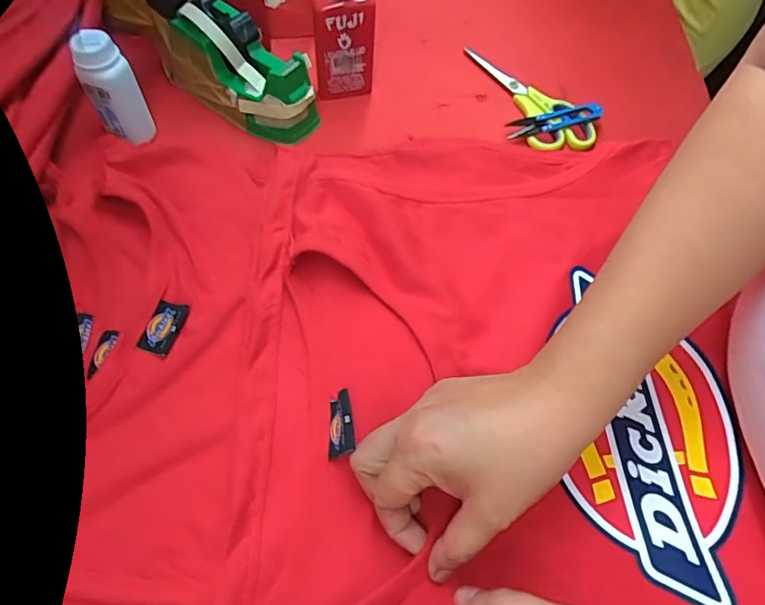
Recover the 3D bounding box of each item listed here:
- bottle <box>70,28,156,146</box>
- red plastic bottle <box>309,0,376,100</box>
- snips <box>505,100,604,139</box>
[{"bbox_3d":[-0.233,-0.186,0.457,0.037,0.093,0.033,-10,59,-4],"label":"bottle"},{"bbox_3d":[-0.040,-0.249,0.502,0.062,0.111,0.020,-14,60,-6],"label":"red plastic bottle"},{"bbox_3d":[0.177,-0.186,0.532,0.103,0.012,0.024,-20,60,-9],"label":"snips"}]

